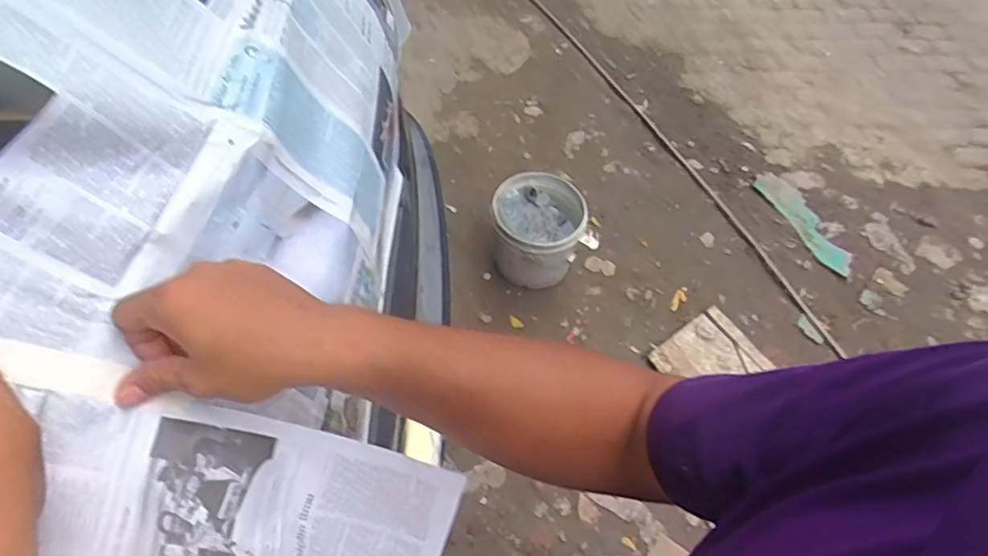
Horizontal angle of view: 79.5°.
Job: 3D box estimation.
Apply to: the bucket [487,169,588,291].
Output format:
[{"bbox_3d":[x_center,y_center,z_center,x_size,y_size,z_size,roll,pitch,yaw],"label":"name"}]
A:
[{"bbox_3d":[0.125,-0.137,1.728,0.257,0.239,0.251,2,58,-3],"label":"bucket"}]

